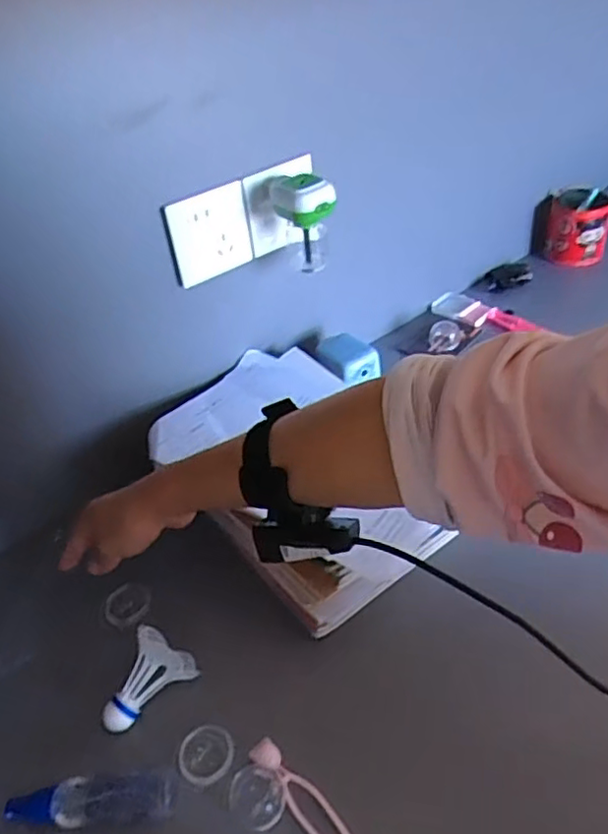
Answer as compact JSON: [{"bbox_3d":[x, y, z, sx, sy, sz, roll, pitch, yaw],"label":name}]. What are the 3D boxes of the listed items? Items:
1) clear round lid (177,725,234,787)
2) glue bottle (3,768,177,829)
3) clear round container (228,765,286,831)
[{"bbox_3d":[-0.072,0.250,0.463,0.039,0.013,0.039,-4,41,4],"label":"clear round lid"},{"bbox_3d":[-0.153,0.286,0.461,0.120,0.033,0.032,-7,41,1],"label":"glue bottle"},{"bbox_3d":[-0.033,0.271,0.446,0.039,0.014,0.038,-4,41,4],"label":"clear round container"}]

